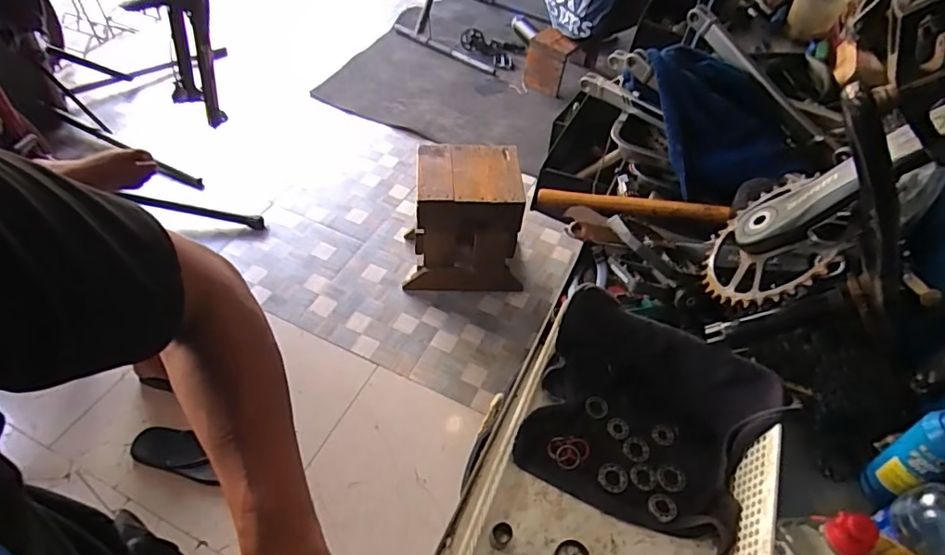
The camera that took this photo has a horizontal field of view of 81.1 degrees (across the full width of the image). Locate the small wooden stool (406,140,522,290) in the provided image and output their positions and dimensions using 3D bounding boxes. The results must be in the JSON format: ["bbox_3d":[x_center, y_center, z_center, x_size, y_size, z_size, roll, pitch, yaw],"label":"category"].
[{"bbox_3d":[-0.025,-0.177,1.747,0.349,0.404,0.240,0,50,-5],"label":"small wooden stool"}]

